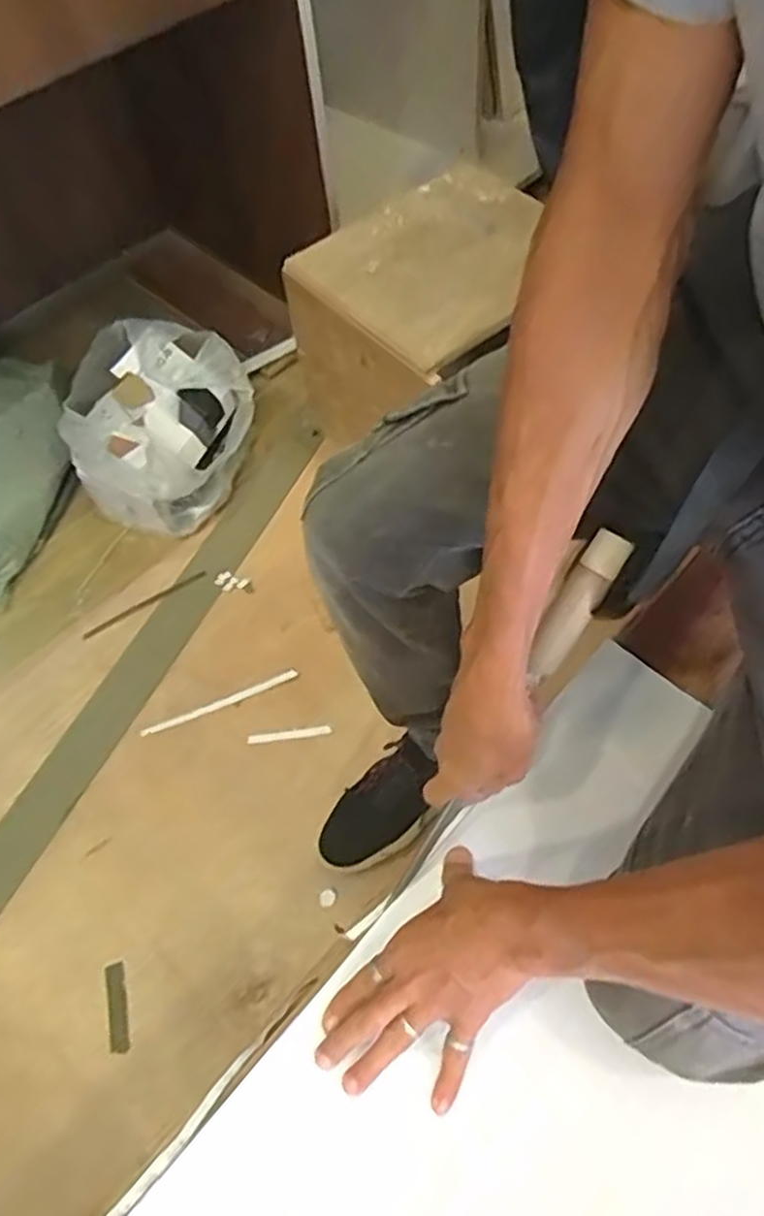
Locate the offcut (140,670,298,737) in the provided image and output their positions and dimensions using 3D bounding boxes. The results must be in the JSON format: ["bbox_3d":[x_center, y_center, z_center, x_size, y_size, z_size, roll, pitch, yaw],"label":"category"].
[{"bbox_3d":[-0.240,0.140,1.081,0.234,0.004,0.014,-22,59,-8],"label":"offcut"}]

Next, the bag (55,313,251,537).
[{"bbox_3d":[-0.364,-0.296,1.243,0.255,0.242,0.274,16,61,14],"label":"bag"}]

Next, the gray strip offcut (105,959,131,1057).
[{"bbox_3d":[-0.321,0.484,0.883,0.024,0.004,0.098,-19,59,2],"label":"gray strip offcut"}]

